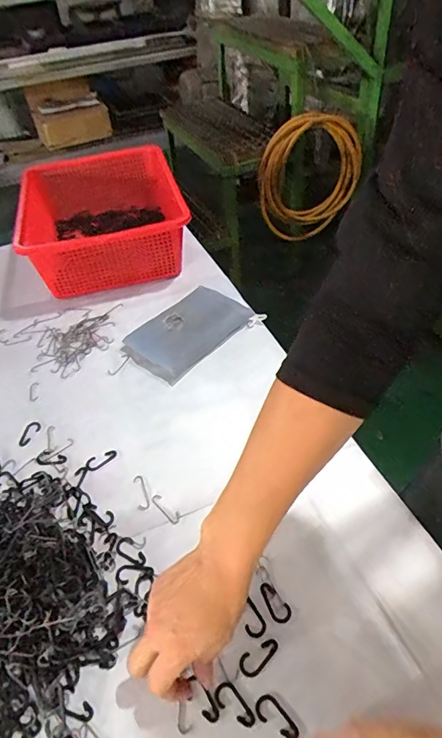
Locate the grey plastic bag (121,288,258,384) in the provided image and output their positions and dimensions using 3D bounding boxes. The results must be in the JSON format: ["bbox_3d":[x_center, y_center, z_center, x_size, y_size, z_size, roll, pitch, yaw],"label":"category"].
[{"bbox_3d":[-0.048,-0.060,0.668,0.170,0.042,0.107,-37,52,-28],"label":"grey plastic bag"}]

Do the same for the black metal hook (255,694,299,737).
[{"bbox_3d":[0.043,0.272,0.356,0.019,0.004,0.036,-34,51,-26],"label":"black metal hook"}]

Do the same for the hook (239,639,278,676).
[{"bbox_3d":[0.032,0.243,0.387,0.037,0.004,0.018,-28,49,-22],"label":"hook"}]

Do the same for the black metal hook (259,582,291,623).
[{"bbox_3d":[0.048,0.211,0.414,0.017,0.004,0.035,-33,51,-25],"label":"black metal hook"}]

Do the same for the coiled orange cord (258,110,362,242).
[{"bbox_3d":[0.304,-0.628,1.524,0.363,0.393,0.060,-19,47,-12],"label":"coiled orange cord"}]

